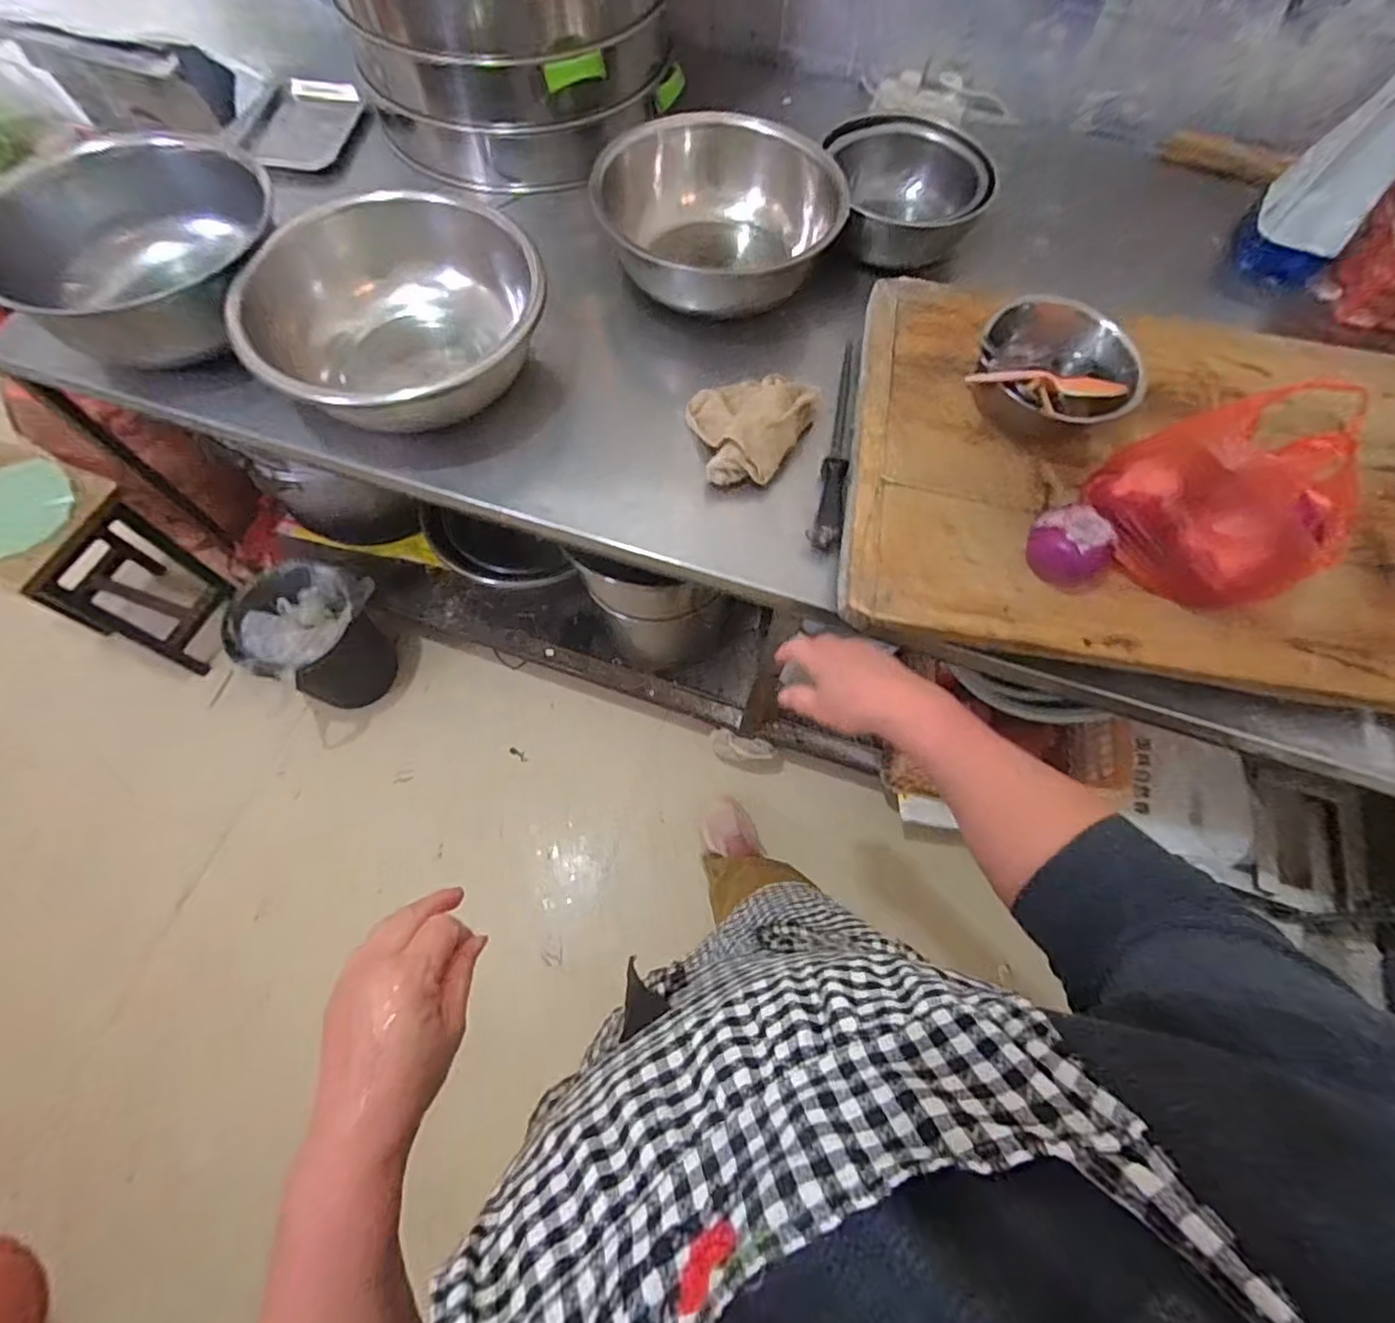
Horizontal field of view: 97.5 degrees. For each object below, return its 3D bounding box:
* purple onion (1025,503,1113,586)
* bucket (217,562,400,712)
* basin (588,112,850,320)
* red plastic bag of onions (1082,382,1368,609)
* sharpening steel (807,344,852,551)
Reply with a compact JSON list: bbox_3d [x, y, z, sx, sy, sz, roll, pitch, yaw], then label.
[{"bbox_3d":[0.416,-0.130,0.687,0.073,0.068,0.085,-29,71,-13],"label":"purple onion"},{"bbox_3d":[-0.832,-0.049,1.380,0.252,0.314,0.259,1,67,-2],"label":"bucket"},{"bbox_3d":[0.027,-0.687,0.953,0.313,0.142,0.313,1,67,-2],"label":"basin"},{"bbox_3d":[0.561,-0.180,0.639,0.133,0.190,0.222,-40,74,-17],"label":"red plastic bag of onions"},{"bbox_3d":[0.199,-0.321,0.862,0.041,0.041,0.397,11,67,3],"label":"sharpening steel"}]

